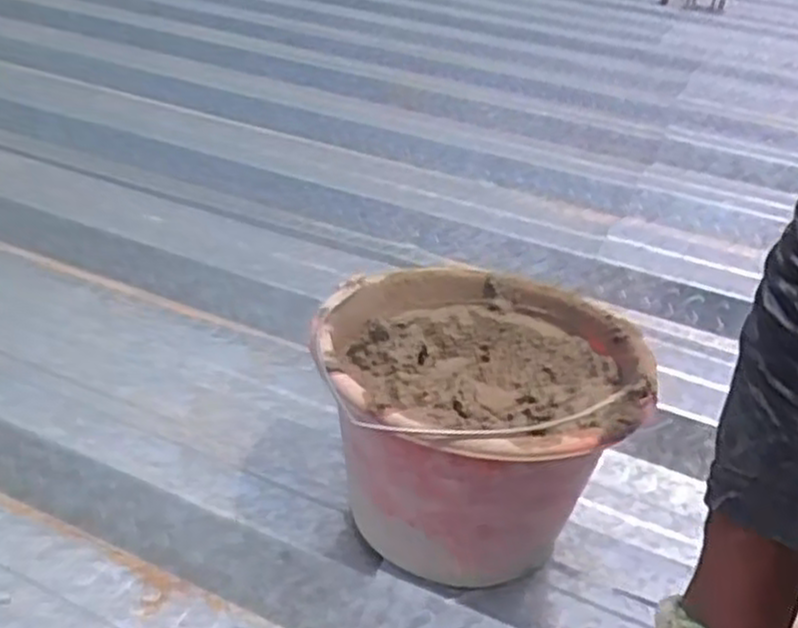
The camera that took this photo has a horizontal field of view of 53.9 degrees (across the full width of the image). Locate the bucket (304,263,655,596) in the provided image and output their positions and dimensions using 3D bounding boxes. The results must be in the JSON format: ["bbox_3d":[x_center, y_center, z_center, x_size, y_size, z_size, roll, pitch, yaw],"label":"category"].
[{"bbox_3d":[0.052,0.084,0.587,0.222,0.175,0.236,5,29,-3],"label":"bucket"}]

